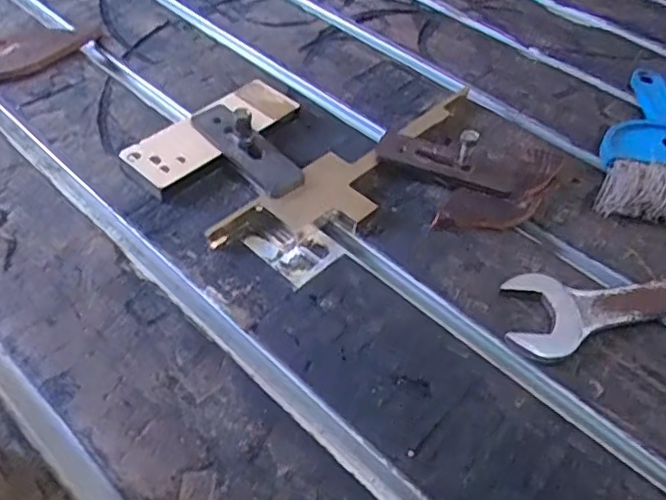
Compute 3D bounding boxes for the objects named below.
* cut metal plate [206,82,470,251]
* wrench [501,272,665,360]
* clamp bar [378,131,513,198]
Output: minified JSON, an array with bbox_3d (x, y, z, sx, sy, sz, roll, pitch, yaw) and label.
[{"bbox_3d":[0.028,-0.056,0.421,0.244,0.016,0.055,-31,59,-28],"label":"cut metal plate"},{"bbox_3d":[0.223,0.027,0.368,0.247,0.011,0.053,-7,50,-11],"label":"wrench"},{"bbox_3d":[0.079,-0.067,0.415,0.092,0.040,0.028,20,51,12],"label":"clamp bar"}]

